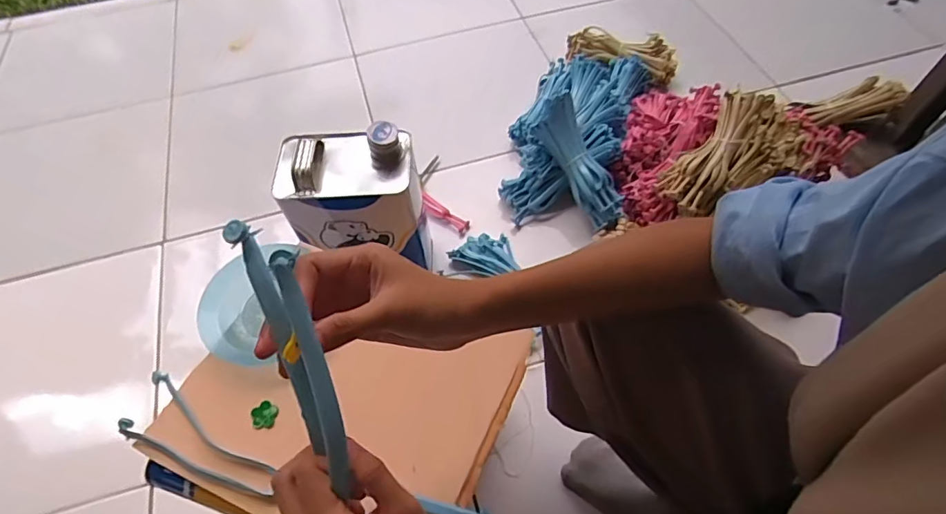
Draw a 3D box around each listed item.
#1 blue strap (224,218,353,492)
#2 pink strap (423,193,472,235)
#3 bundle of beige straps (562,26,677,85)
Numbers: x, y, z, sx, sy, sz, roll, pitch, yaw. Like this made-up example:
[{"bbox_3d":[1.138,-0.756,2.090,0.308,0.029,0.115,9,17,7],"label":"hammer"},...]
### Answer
[{"bbox_3d":[-0.090,0.050,0.265,0.026,0.025,0.149,-21,92,-10],"label":"blue strap"},{"bbox_3d":[-0.049,-0.074,0.863,0.095,0.012,0.024,36,64,0],"label":"pink strap"},{"bbox_3d":[0.298,-0.411,1.026,0.224,0.053,0.077,17,60,13],"label":"bundle of beige straps"}]

